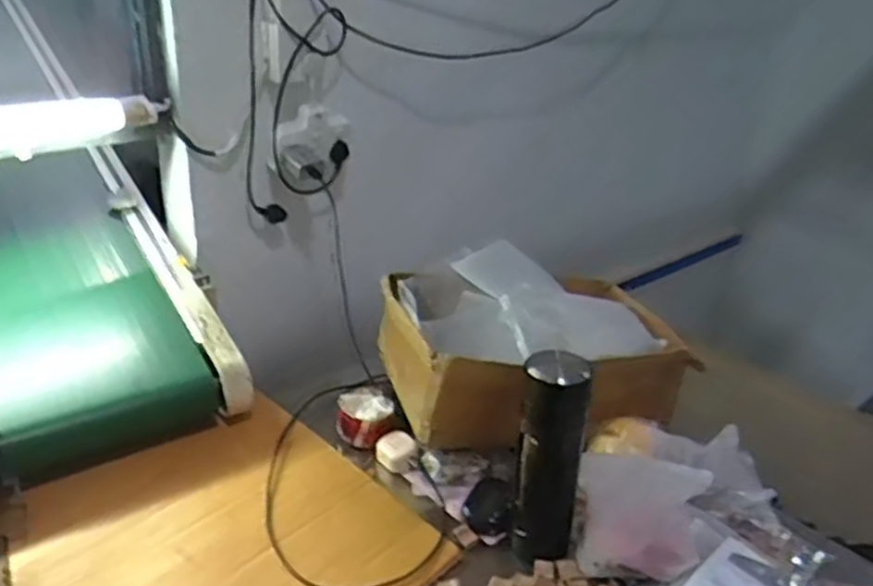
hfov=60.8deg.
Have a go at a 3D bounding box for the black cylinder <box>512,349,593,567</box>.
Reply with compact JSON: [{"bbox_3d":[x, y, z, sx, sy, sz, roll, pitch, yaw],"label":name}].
[{"bbox_3d":[0.126,0.174,0.819,0.070,0.224,0.071,11,27,15],"label":"black cylinder"}]

